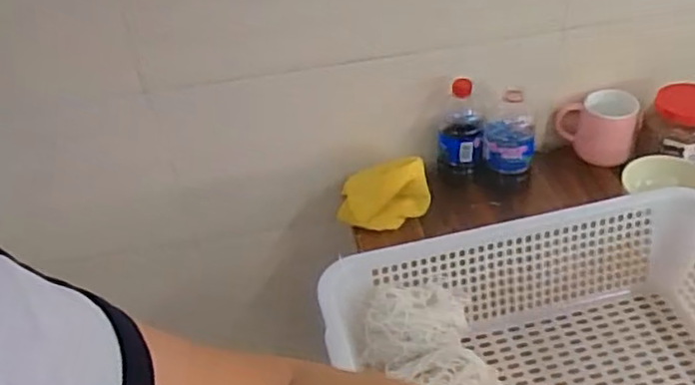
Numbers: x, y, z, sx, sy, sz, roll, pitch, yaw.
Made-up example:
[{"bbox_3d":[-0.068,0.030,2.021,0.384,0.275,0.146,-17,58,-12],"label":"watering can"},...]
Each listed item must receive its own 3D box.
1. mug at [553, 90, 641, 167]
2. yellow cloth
[{"bbox_3d":[0.385,-0.100,1.055,0.120,0.092,0.077,13,44,22],"label":"mug"},{"bbox_3d":[0.050,0.009,0.978,0.143,0.090,0.030,-17,11,23],"label":"yellow cloth"}]

